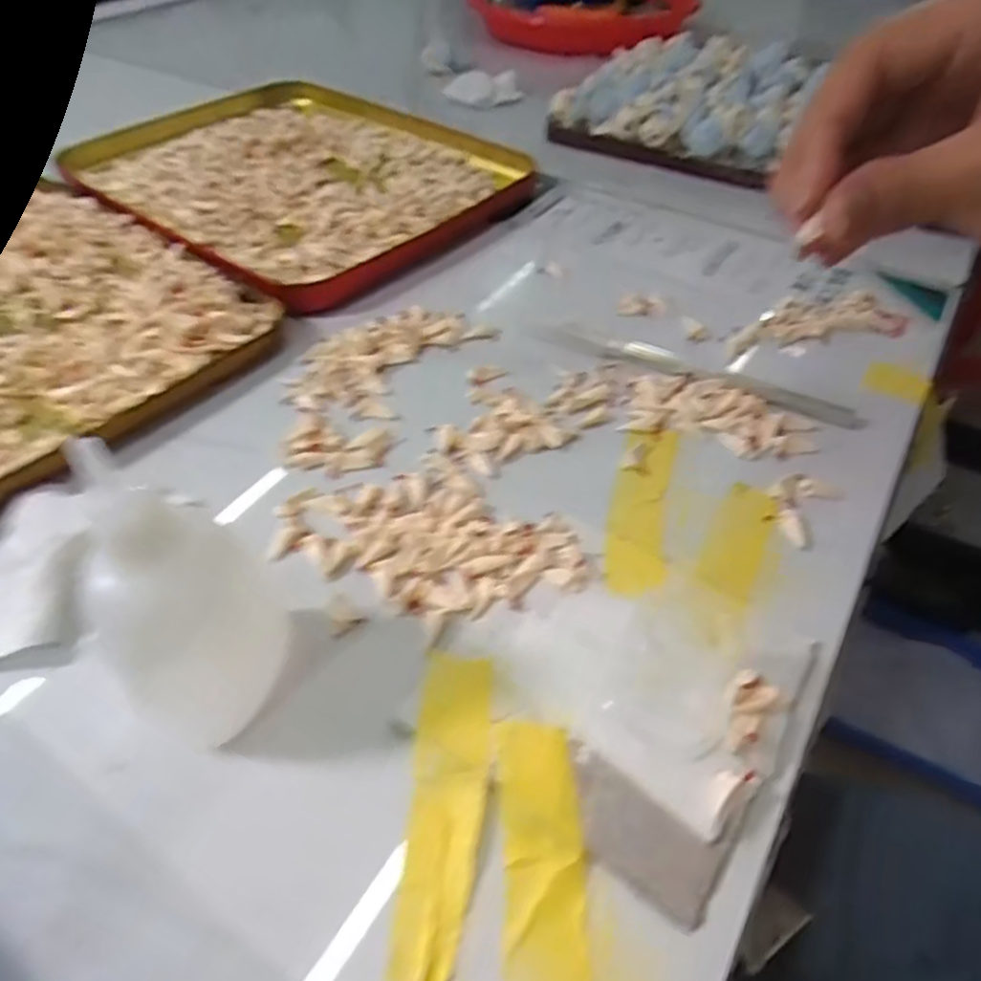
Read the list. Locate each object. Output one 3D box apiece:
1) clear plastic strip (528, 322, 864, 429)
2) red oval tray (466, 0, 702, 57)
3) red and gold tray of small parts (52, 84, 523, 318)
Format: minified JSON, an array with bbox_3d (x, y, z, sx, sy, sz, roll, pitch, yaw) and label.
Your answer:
[{"bbox_3d":[0.084,-0.054,0.289,0.146,0.008,0.015,22,52,18],"label":"clear plastic strip"},{"bbox_3d":[0.091,-0.484,0.666,0.197,0.037,0.220,-24,53,-23],"label":"red oval tray"},{"bbox_3d":[-0.128,-0.207,0.418,0.288,0.013,0.200,35,55,26],"label":"red and gold tray of small parts"}]

